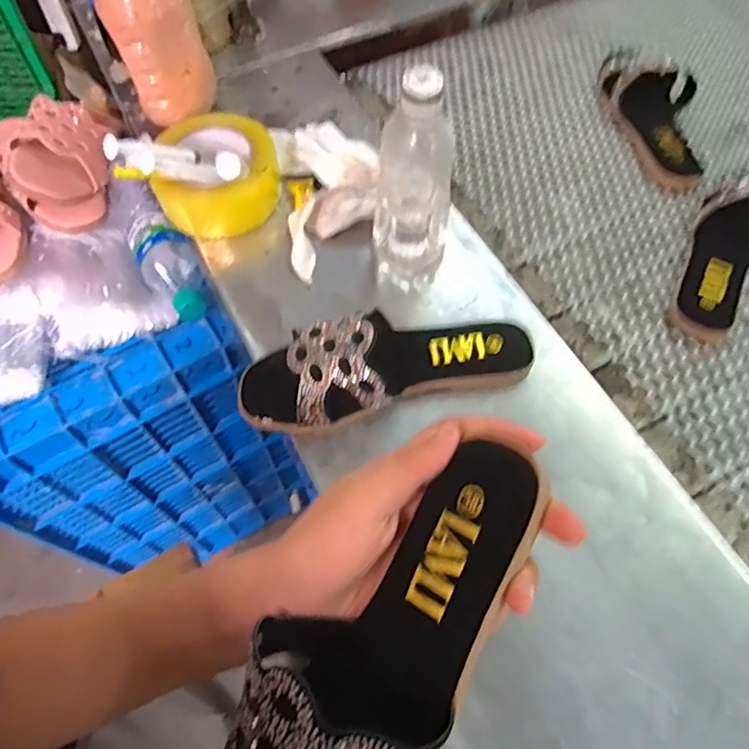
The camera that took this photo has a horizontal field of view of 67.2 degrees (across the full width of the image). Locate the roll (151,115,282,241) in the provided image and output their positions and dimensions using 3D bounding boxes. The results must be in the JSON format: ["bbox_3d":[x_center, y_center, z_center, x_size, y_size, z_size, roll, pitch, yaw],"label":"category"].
[{"bbox_3d":[-0.153,-0.205,0.566,0.111,0.061,0.118,0,62,0],"label":"roll"}]

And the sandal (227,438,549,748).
[{"bbox_3d":[-0.002,0.132,0.248,0.088,0.061,0.228,33,82,16],"label":"sandal"}]

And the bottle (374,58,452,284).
[{"bbox_3d":[0.032,-0.145,0.462,0.065,0.186,0.054,3,62,1],"label":"bottle"}]

